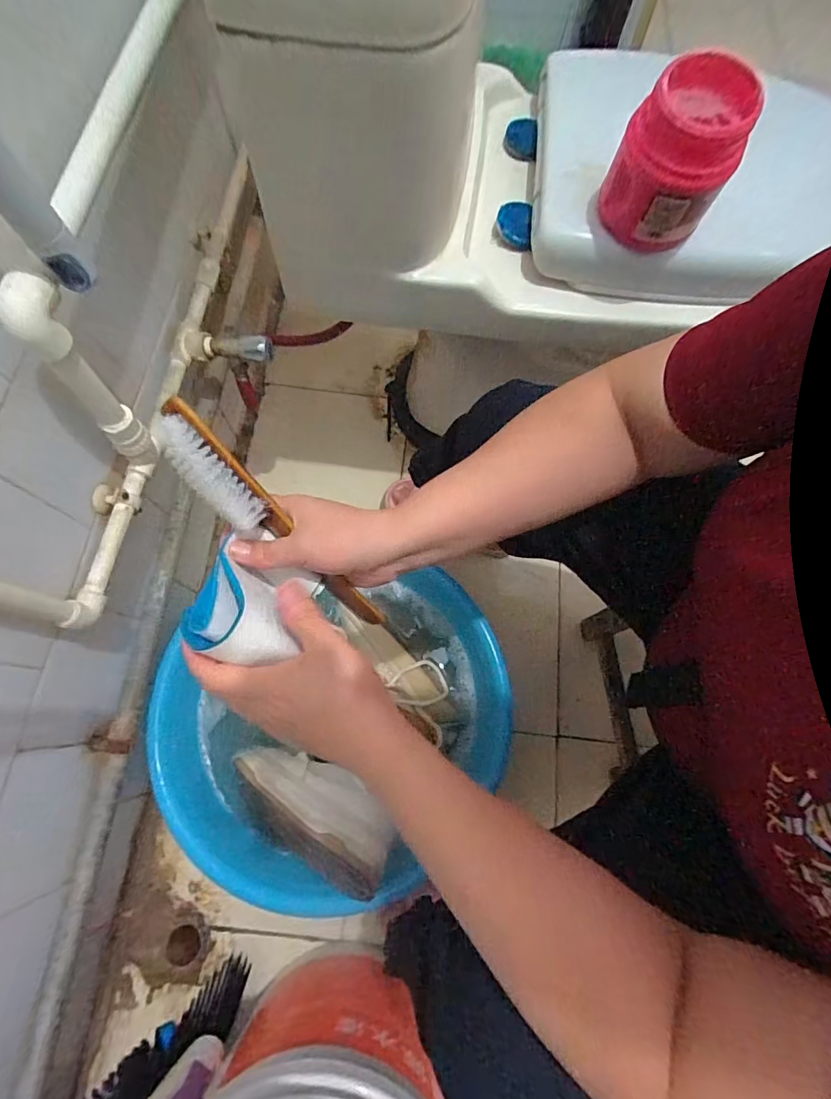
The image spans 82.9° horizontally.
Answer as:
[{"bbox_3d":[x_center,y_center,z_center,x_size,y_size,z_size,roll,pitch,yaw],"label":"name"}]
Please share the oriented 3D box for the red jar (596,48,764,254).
[{"bbox_3d":[0.232,-0.357,0.423,0.095,0.112,0.098,19,72,5],"label":"red jar"}]

